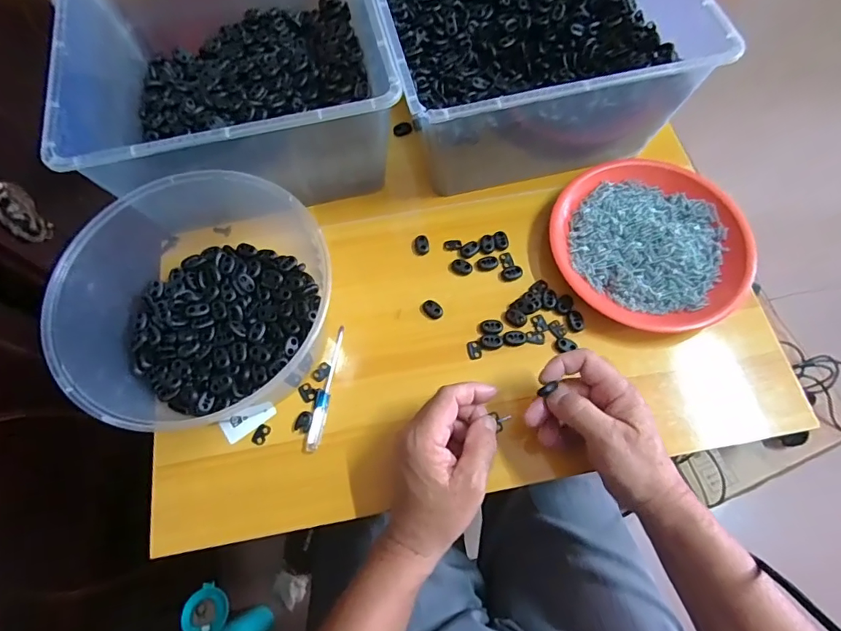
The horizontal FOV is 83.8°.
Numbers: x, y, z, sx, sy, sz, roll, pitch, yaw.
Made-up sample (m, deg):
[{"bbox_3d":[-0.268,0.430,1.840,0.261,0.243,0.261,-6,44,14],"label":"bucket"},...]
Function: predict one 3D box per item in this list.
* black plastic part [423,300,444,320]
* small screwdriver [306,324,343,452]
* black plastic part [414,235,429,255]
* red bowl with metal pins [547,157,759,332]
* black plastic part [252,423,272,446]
[{"bbox_3d":[0.013,-0.006,0.470,0.015,0.007,0.021,-39,72,-13],"label":"black plastic part"},{"bbox_3d":[-0.090,0.066,0.442,0.013,0.009,0.119,6,68,4],"label":"small screwdriver"},{"bbox_3d":[0.002,-0.074,0.496,0.015,0.006,0.020,-5,67,-1],"label":"black plastic part"},{"bbox_3d":[0.232,-0.075,0.473,0.189,0.025,0.176,0,67,1],"label":"red bowl with metal pins"},{"bbox_3d":[-0.146,0.109,0.429,0.013,0.004,0.019,28,71,12],"label":"black plastic part"}]

